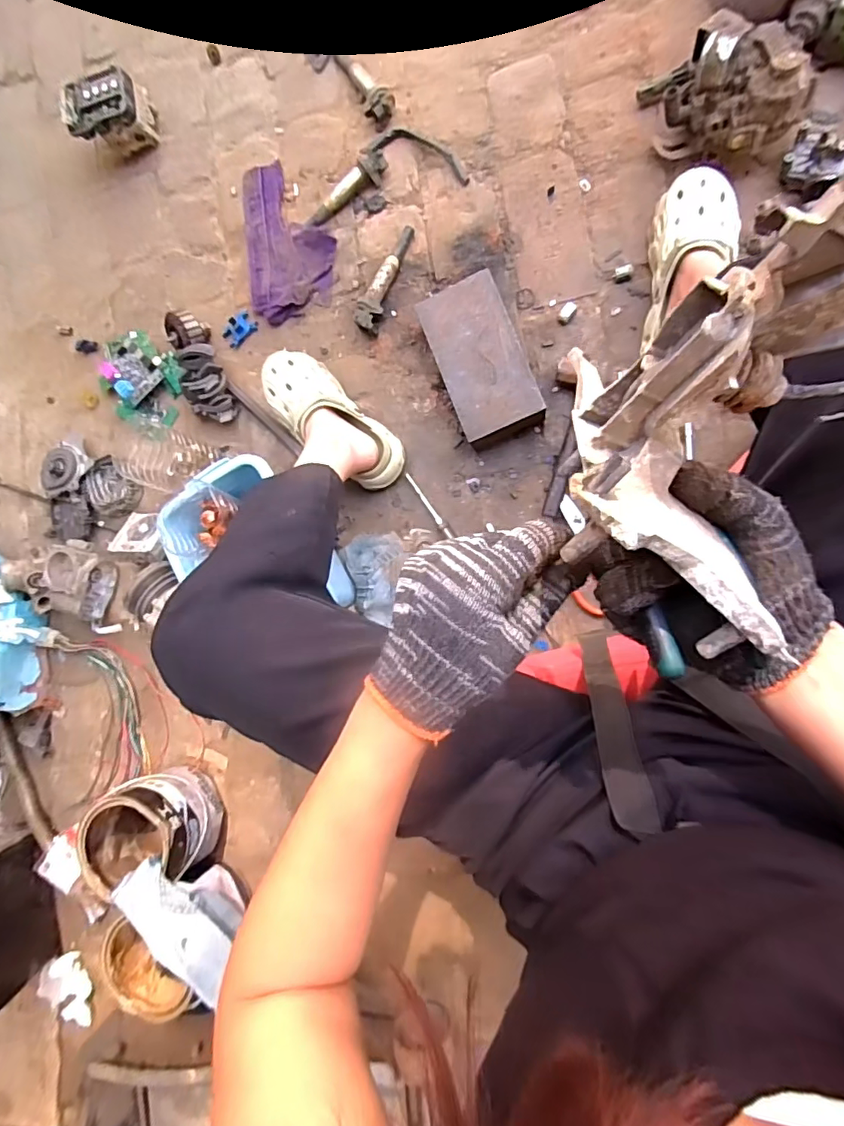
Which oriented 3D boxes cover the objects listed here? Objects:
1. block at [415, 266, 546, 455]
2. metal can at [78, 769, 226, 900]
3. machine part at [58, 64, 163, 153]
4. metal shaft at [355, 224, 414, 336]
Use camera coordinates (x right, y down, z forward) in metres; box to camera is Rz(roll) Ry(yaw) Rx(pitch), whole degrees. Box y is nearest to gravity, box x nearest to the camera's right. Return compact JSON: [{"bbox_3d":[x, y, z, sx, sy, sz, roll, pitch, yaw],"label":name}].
[{"bbox_3d":[0.089,-0.295,0.774,0.122,0.067,0.225,-21,86,12],"label":"block"},{"bbox_3d":[-0.432,0.426,0.860,0.164,0.151,0.149,-14,87,13],"label":"metal can"},{"bbox_3d":[-0.511,-0.743,0.868,0.130,0.095,0.071,-13,89,13],"label":"machine part"},{"bbox_3d":[-0.061,-0.456,0.841,0.037,0.032,0.167,25,96,12],"label":"metal shaft"}]

